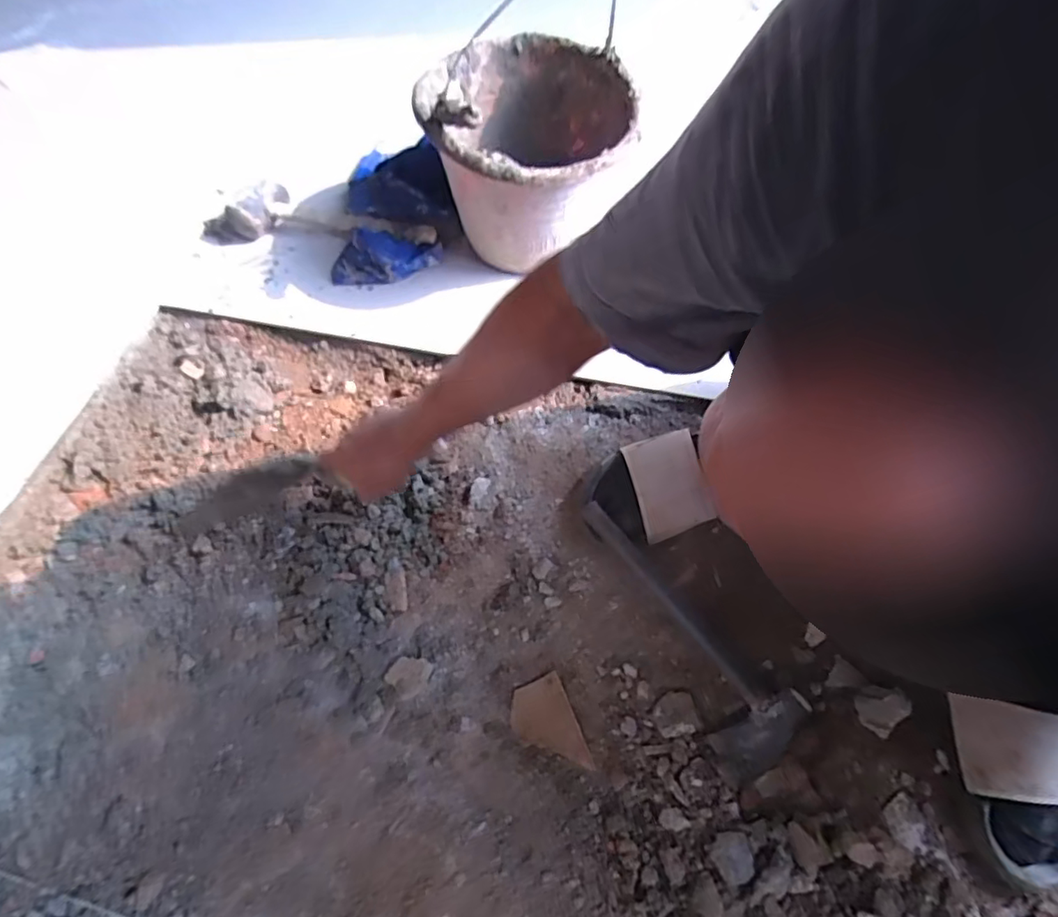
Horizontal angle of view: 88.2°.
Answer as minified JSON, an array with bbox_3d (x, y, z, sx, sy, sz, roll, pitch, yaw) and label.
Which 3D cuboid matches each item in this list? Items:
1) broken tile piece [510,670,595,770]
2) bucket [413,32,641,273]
[{"bbox_3d":[0.017,0.254,0.516,0.057,0.010,0.085,-21,61,-10],"label":"broken tile piece"},{"bbox_3d":[-0.002,-0.376,0.717,0.242,0.219,0.268,-10,60,-4],"label":"bucket"}]

